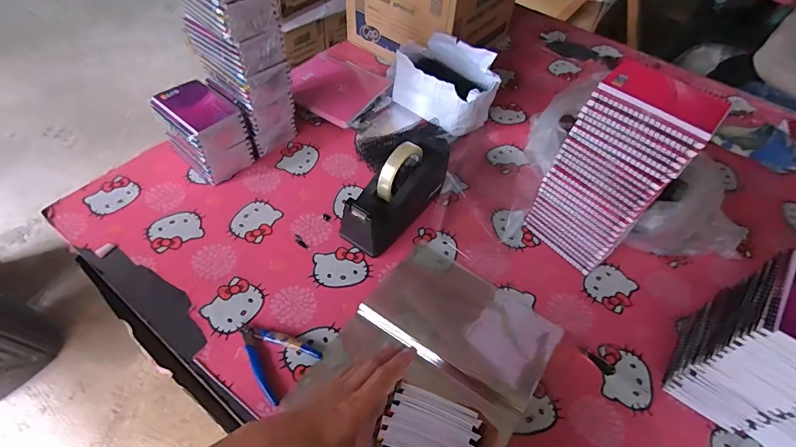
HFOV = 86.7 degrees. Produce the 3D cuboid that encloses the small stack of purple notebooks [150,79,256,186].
[{"bbox_3d":[-0.334,-0.163,0.742,0.141,0.111,0.107,37,58,22],"label":"small stack of purple notebooks"}]

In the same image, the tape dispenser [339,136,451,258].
[{"bbox_3d":[0.002,-0.053,0.680,0.068,0.123,0.213,36,58,21],"label":"tape dispenser"}]

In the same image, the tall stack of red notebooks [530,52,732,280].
[{"bbox_3d":[0.302,-0.063,0.610,0.140,0.289,0.094,39,59,23],"label":"tall stack of red notebooks"}]

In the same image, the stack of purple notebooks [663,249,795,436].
[{"bbox_3d":[0.429,0.147,0.500,0.100,0.208,0.133,33,57,20],"label":"stack of purple notebooks"}]

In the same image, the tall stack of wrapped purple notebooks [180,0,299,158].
[{"bbox_3d":[-0.269,-0.288,0.712,0.142,0.338,0.105,38,59,22],"label":"tall stack of wrapped purple notebooks"}]

